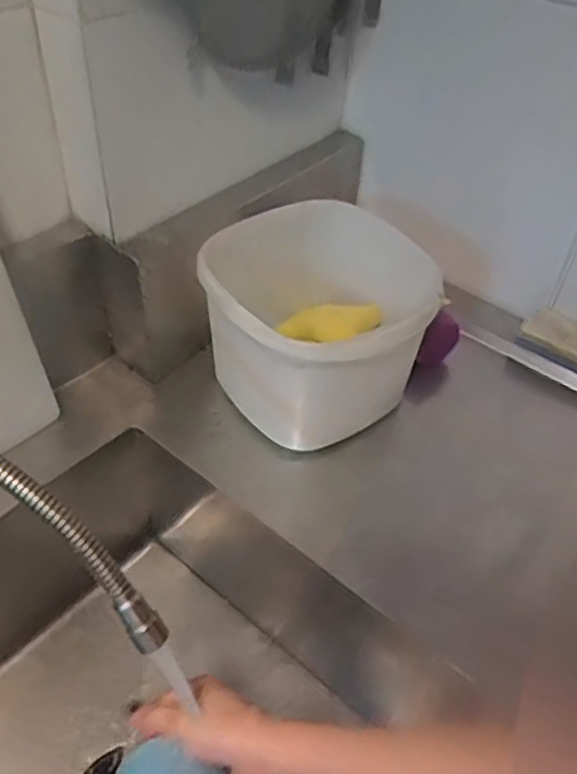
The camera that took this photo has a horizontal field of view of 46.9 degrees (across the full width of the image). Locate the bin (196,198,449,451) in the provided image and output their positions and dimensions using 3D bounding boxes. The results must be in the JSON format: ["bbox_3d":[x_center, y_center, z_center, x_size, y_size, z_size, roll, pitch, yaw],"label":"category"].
[{"bbox_3d":[0.038,-0.050,0.728,0.225,0.188,0.206,-17,48,-20],"label":"bin"}]

